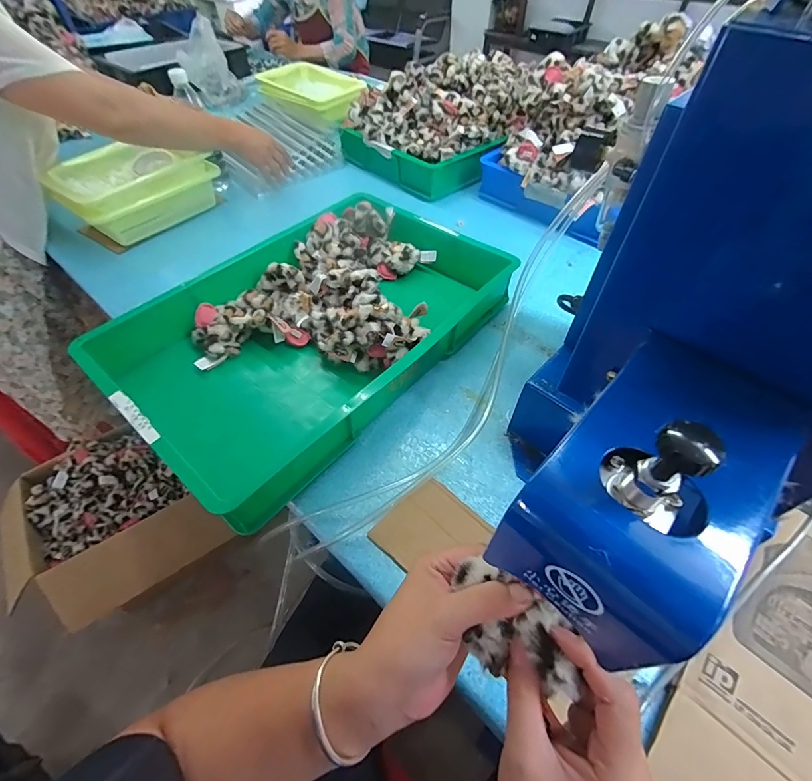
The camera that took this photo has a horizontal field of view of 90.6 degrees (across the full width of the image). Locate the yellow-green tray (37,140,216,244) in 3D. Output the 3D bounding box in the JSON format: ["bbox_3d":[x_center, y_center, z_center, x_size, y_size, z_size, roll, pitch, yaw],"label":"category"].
[{"bbox_3d":[-0.546,-0.415,0.830,0.168,0.105,0.274,34,59,25],"label":"yellow-green tray"}]

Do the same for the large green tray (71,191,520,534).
[{"bbox_3d":[-0.134,-0.105,0.605,0.360,0.090,0.532,34,59,25],"label":"large green tray"}]

